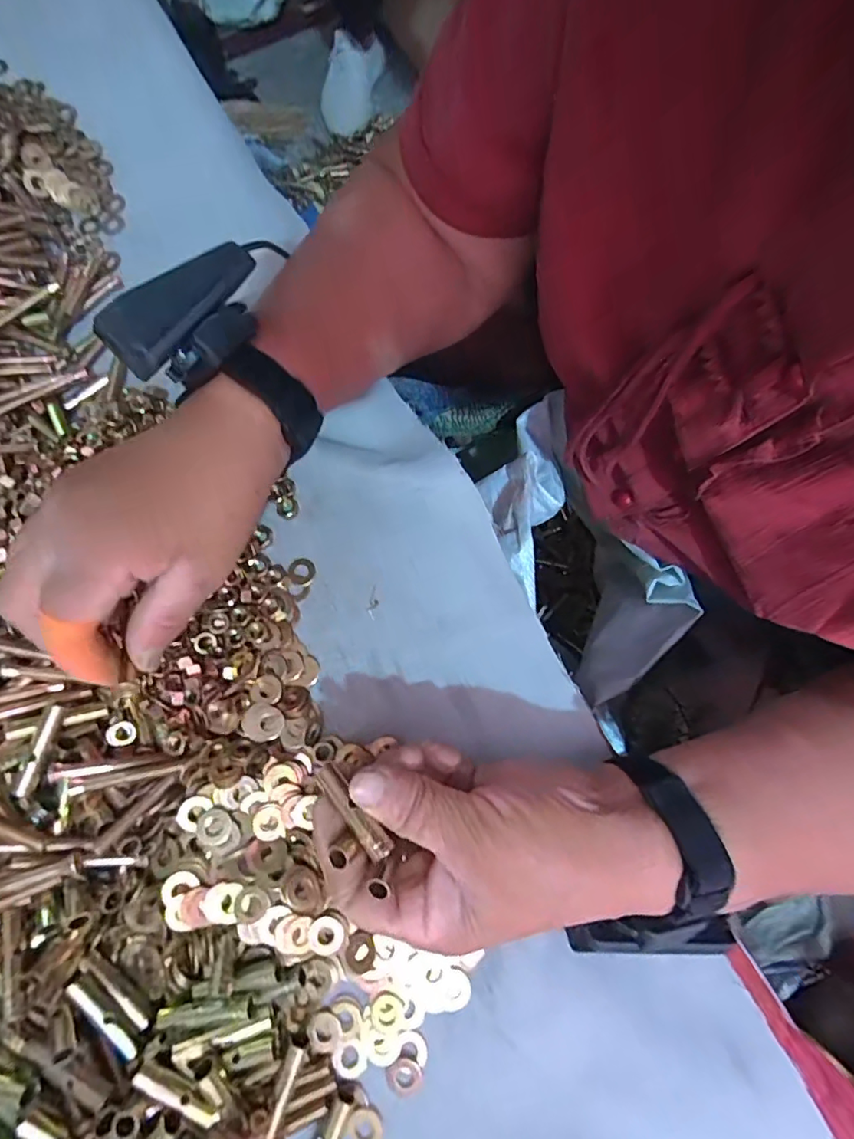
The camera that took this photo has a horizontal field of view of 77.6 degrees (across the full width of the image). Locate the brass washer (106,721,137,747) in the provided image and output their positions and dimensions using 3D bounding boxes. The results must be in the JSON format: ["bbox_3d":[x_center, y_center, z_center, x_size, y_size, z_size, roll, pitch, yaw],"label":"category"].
[{"bbox_3d":[-0.161,0.087,0.281,0.015,0.004,0.012,-16,93,-18],"label":"brass washer"}]

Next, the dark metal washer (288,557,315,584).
[{"bbox_3d":[-0.074,0.000,0.314,0.015,0.004,0.016,0,76,0],"label":"dark metal washer"}]

